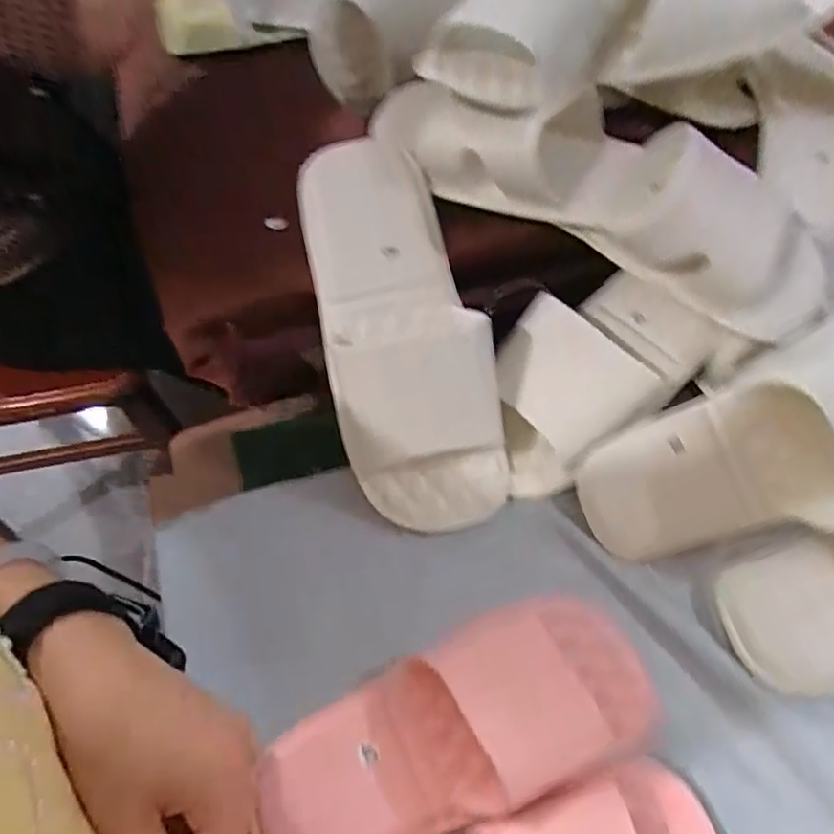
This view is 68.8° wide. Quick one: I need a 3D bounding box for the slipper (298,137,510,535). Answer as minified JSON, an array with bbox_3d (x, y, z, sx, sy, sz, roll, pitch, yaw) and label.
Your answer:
[{"bbox_3d":[-0.009,-0.050,0.403,0.105,0.055,0.265,-15,89,-8],"label":"slipper"}]

